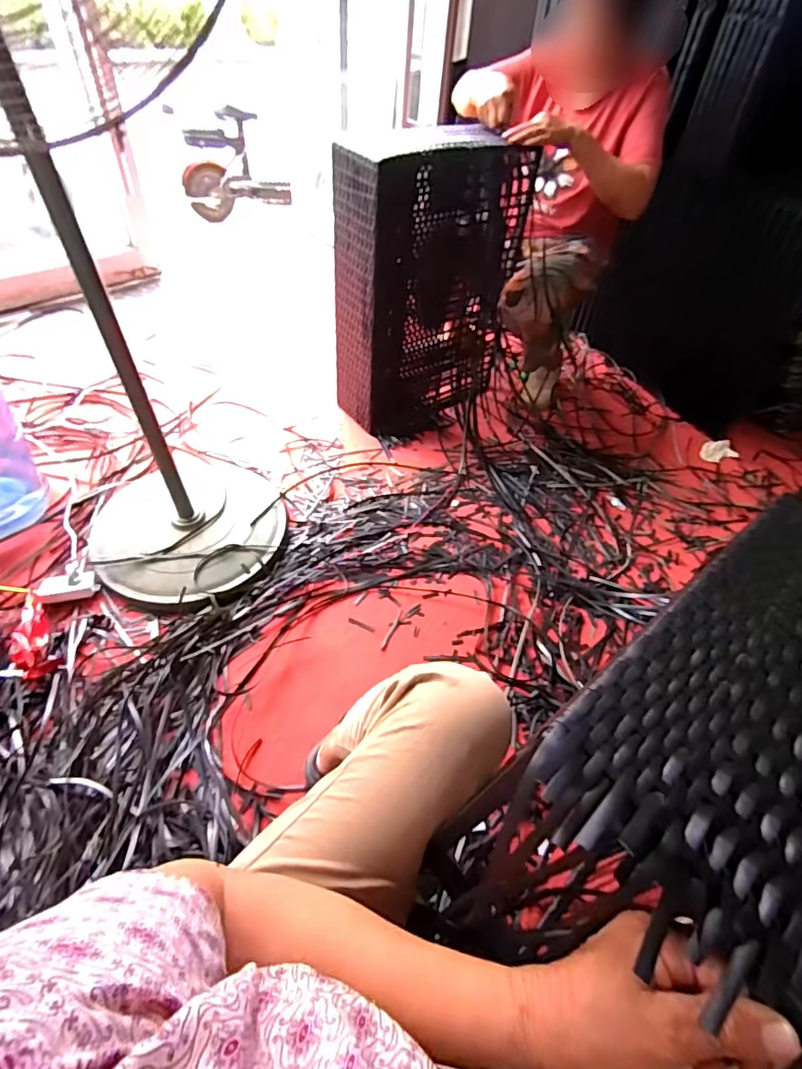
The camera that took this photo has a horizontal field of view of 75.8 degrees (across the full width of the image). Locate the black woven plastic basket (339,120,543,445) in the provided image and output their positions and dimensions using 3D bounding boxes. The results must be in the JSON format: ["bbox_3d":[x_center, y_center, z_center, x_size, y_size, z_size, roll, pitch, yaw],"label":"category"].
[{"bbox_3d":[0.074,-0.653,1.400,0.469,0.682,0.214,-20,54,-22],"label":"black woven plastic basket"}]

